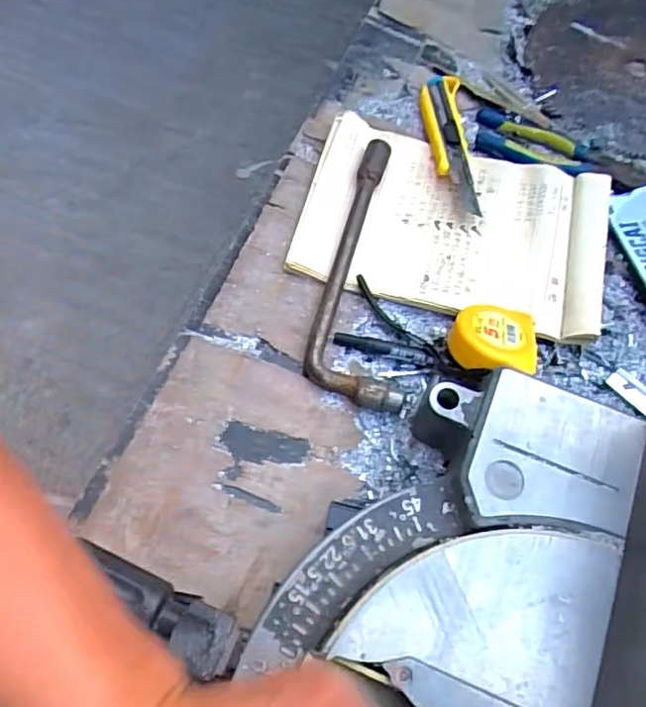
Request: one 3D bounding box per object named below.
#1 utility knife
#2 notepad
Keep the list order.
[{"bbox_3d":[0.122,-0.207,0.597,0.038,0.015,0.181,-1,66,-1],"label":"utility knife"},{"bbox_3d":[0.122,-0.123,0.555,0.269,0.020,0.186,15,66,6],"label":"notepad"}]

